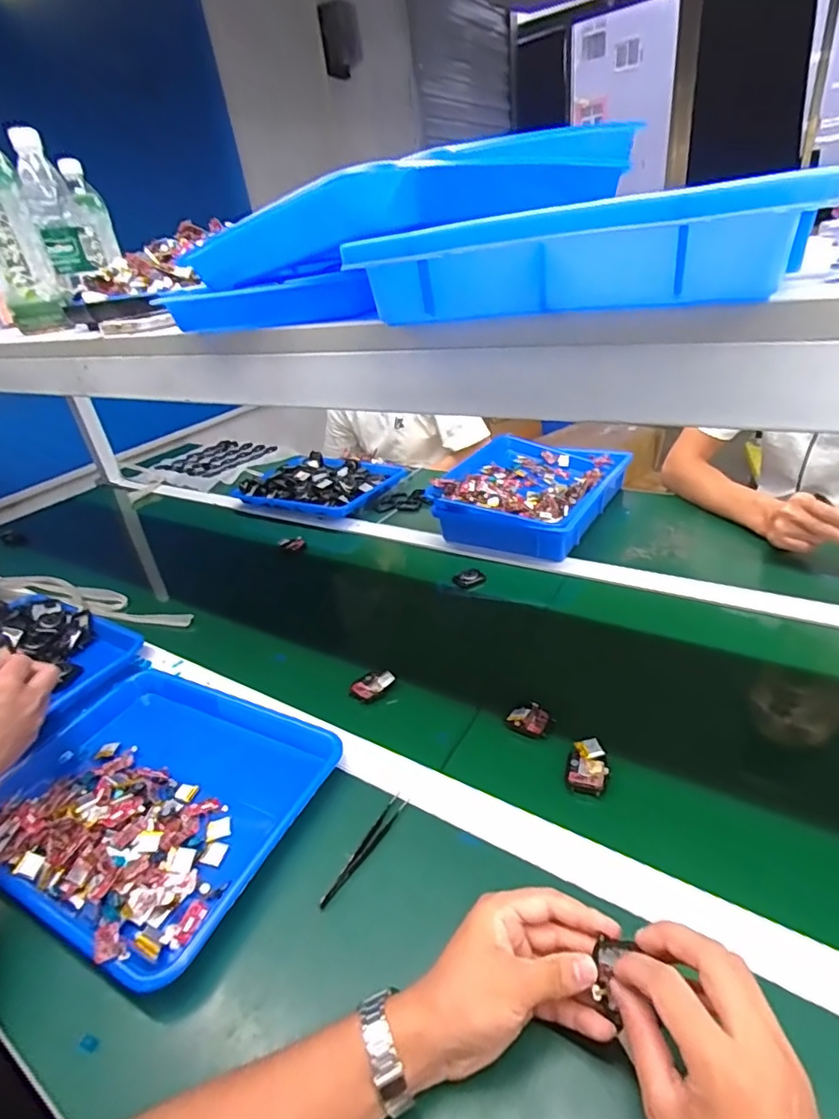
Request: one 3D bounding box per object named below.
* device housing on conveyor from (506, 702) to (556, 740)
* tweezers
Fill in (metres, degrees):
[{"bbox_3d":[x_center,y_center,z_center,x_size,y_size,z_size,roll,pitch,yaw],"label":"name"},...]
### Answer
[{"bbox_3d":[0.119,0.172,0.588,0.042,0.013,0.037,15,36,32],"label":"device housing on conveyor"},{"bbox_3d":[-0.048,0.254,0.486,0.015,0.009,0.113,15,36,32],"label":"tweezers"}]

